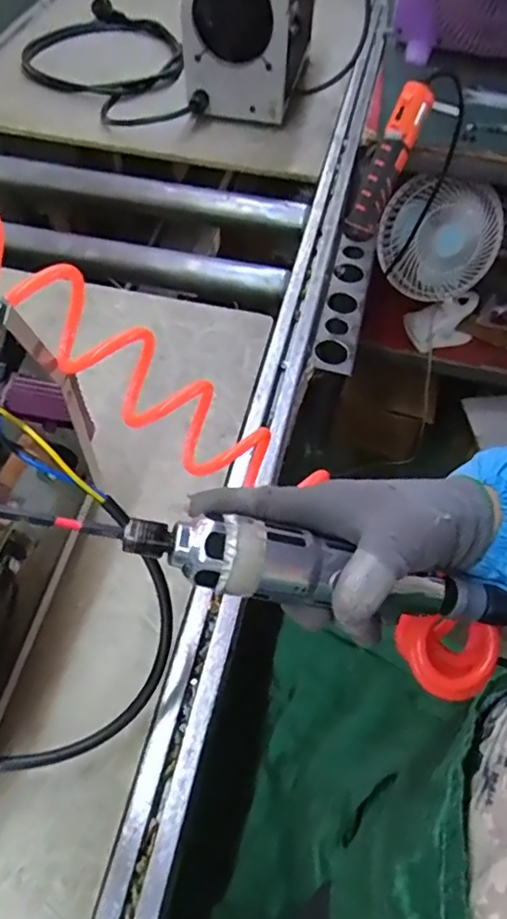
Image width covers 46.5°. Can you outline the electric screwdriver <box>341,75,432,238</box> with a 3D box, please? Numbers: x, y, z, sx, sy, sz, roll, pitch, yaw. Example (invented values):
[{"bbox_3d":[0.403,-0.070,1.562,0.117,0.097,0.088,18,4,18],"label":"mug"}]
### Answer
[{"bbox_3d":[0.178,-0.388,0.782,0.046,0.191,0.058,34,27,20],"label":"electric screwdriver"}]

